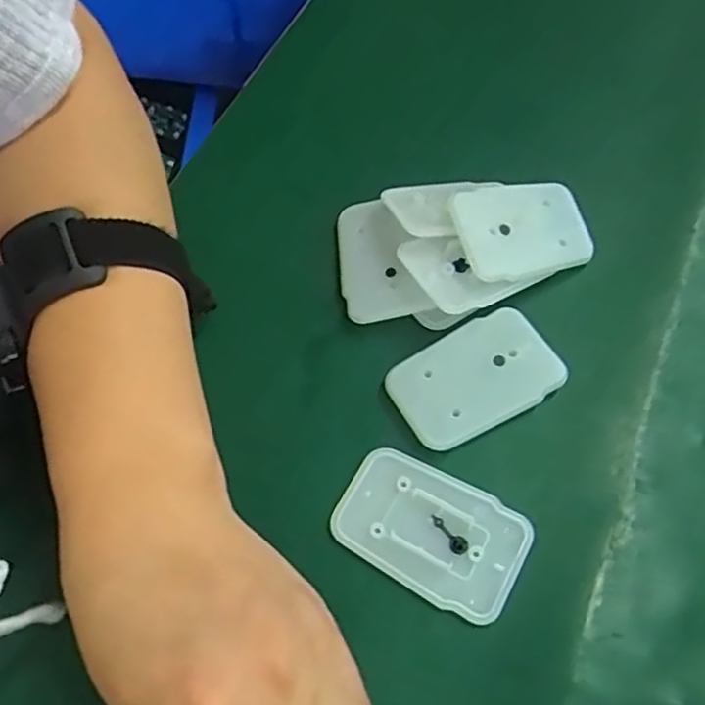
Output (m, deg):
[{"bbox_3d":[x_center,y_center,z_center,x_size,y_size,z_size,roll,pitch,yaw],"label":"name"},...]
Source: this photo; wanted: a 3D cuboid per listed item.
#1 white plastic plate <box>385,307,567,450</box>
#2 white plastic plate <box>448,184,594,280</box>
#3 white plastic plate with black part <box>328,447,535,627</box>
[{"bbox_3d":[0.051,0.010,0.279,0.068,0.009,0.041,-25,64,-12],"label":"white plastic plate"},{"bbox_3d":[0.074,-0.054,0.299,0.058,0.007,0.043,-13,74,-15],"label":"white plastic plate"},{"bbox_3d":[0.029,0.066,0.256,0.069,0.004,0.044,27,65,14],"label":"white plastic plate with black part"}]

